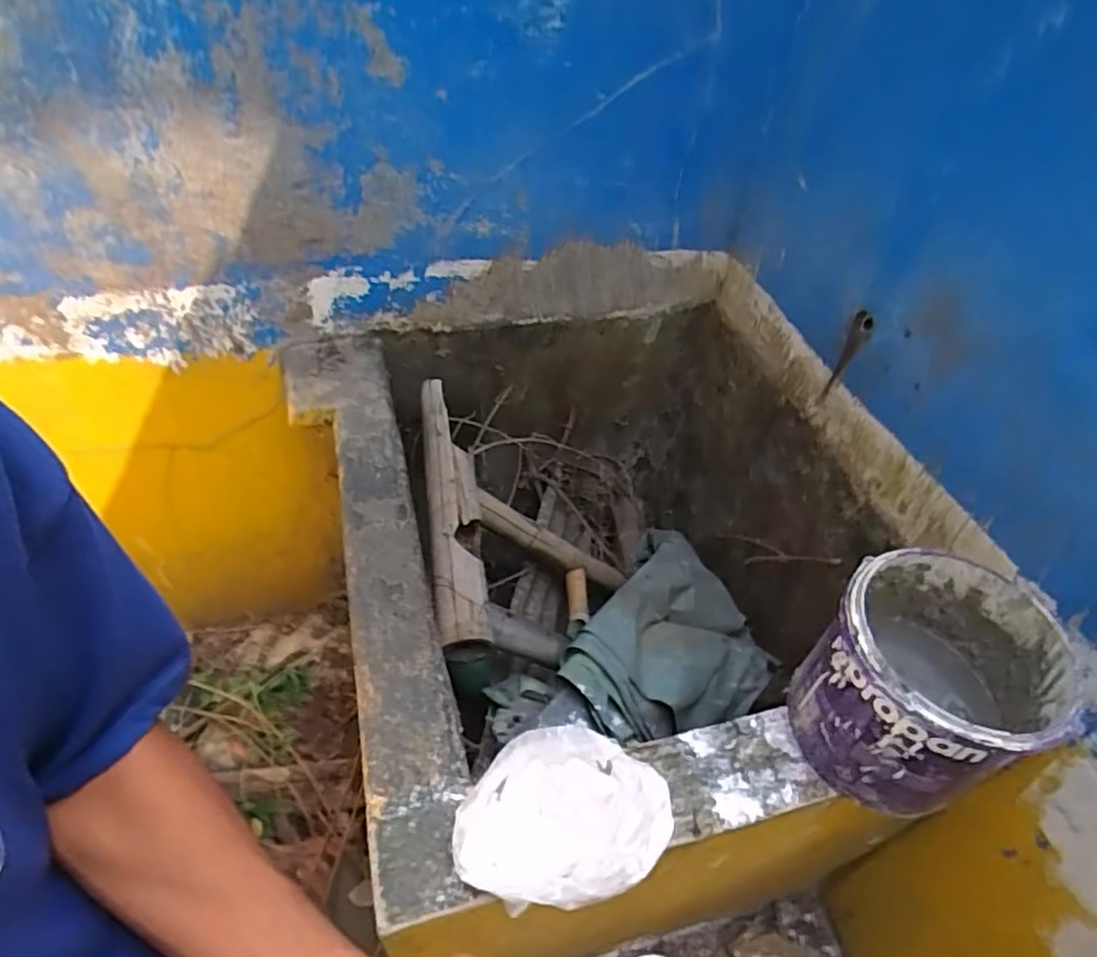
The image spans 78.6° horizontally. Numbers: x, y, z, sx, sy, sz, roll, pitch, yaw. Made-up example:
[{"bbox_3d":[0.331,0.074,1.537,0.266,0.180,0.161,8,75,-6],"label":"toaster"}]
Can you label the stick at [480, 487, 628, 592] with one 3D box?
[{"bbox_3d":[0.016,0.135,1.257,0.041,0.506,0.049,-37,51,16],"label":"stick"}]

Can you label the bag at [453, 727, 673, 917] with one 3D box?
[{"bbox_3d":[0.018,0.295,0.584,0.187,0.083,0.131,5,47,-3],"label":"bag"}]

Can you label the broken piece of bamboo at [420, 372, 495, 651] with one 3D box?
[{"bbox_3d":[-0.145,0.025,1.002,0.077,0.040,0.480,-4,49,-11],"label":"broken piece of bamboo"}]

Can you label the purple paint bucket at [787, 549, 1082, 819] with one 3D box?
[{"bbox_3d":[0.341,0.191,0.628,0.177,0.177,0.191,4,48,-4],"label":"purple paint bucket"}]

